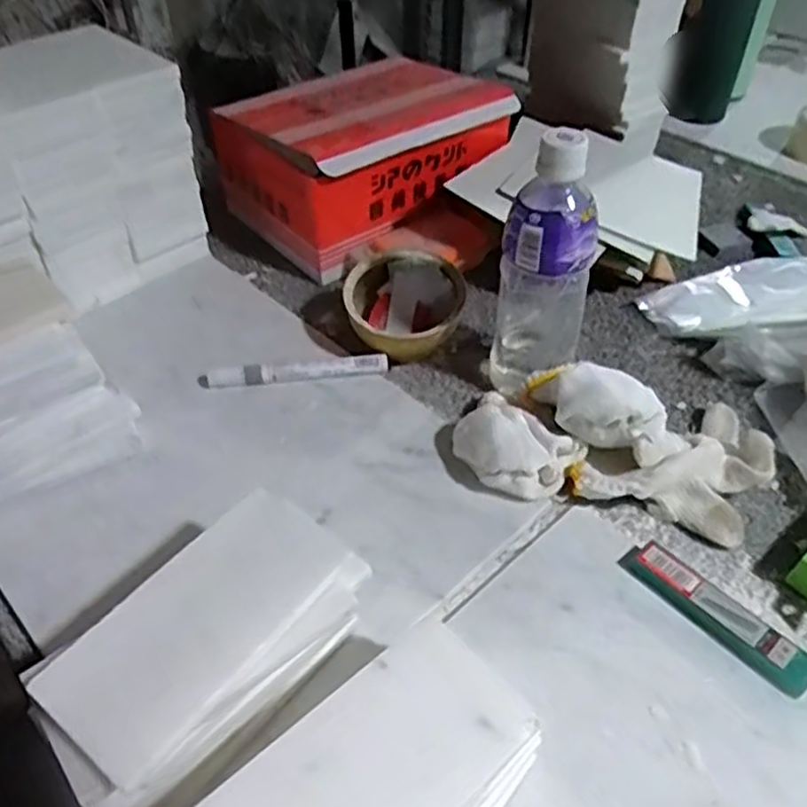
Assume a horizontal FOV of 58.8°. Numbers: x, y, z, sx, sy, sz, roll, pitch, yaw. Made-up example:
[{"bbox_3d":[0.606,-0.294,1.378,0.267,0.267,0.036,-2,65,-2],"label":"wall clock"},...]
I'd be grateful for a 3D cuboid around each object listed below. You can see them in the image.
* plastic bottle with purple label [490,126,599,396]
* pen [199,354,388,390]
[{"bbox_3d":[0.103,-0.086,0.515,0.063,0.206,0.055,-20,49,-20],"label":"plastic bottle with purple label"},{"bbox_3d":[-0.088,-0.026,0.572,0.149,0.016,0.019,-2,45,-3],"label":"pen"}]

